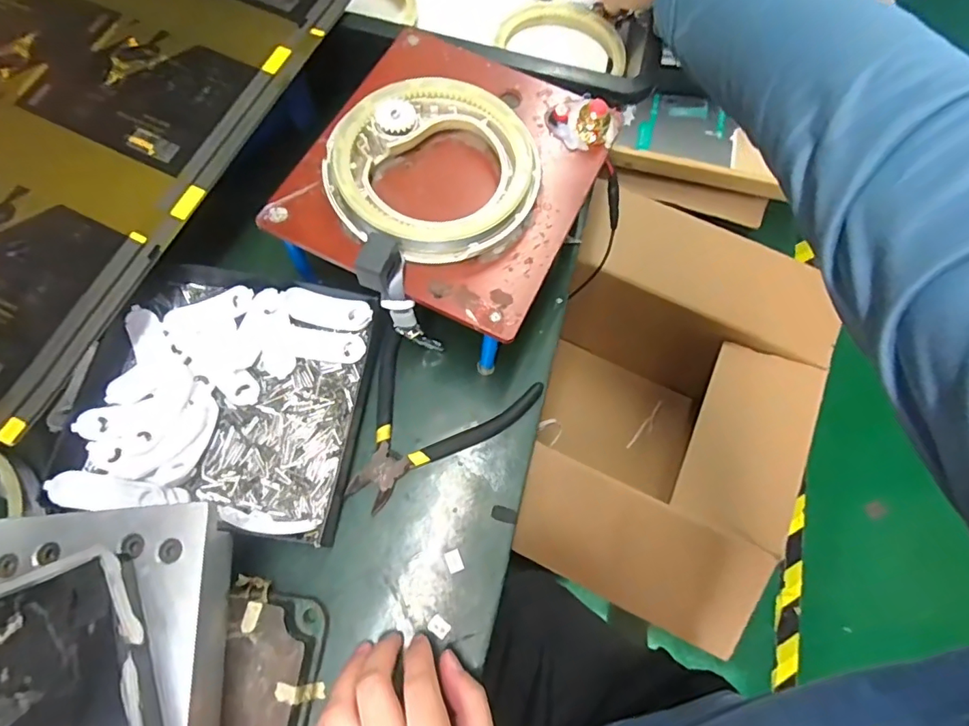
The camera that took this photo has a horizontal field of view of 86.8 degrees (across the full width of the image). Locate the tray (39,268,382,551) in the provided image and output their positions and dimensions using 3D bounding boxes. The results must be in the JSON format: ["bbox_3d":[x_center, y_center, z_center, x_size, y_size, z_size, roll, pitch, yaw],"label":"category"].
[{"bbox_3d":[-0.175,0.022,0.357,0.182,0.027,0.173,9,69,1],"label":"tray"}]

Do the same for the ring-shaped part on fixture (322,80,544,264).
[{"bbox_3d":[-0.032,-0.122,0.330,0.125,0.027,0.125,1,69,-2],"label":"ring-shaped part on fixture"}]

